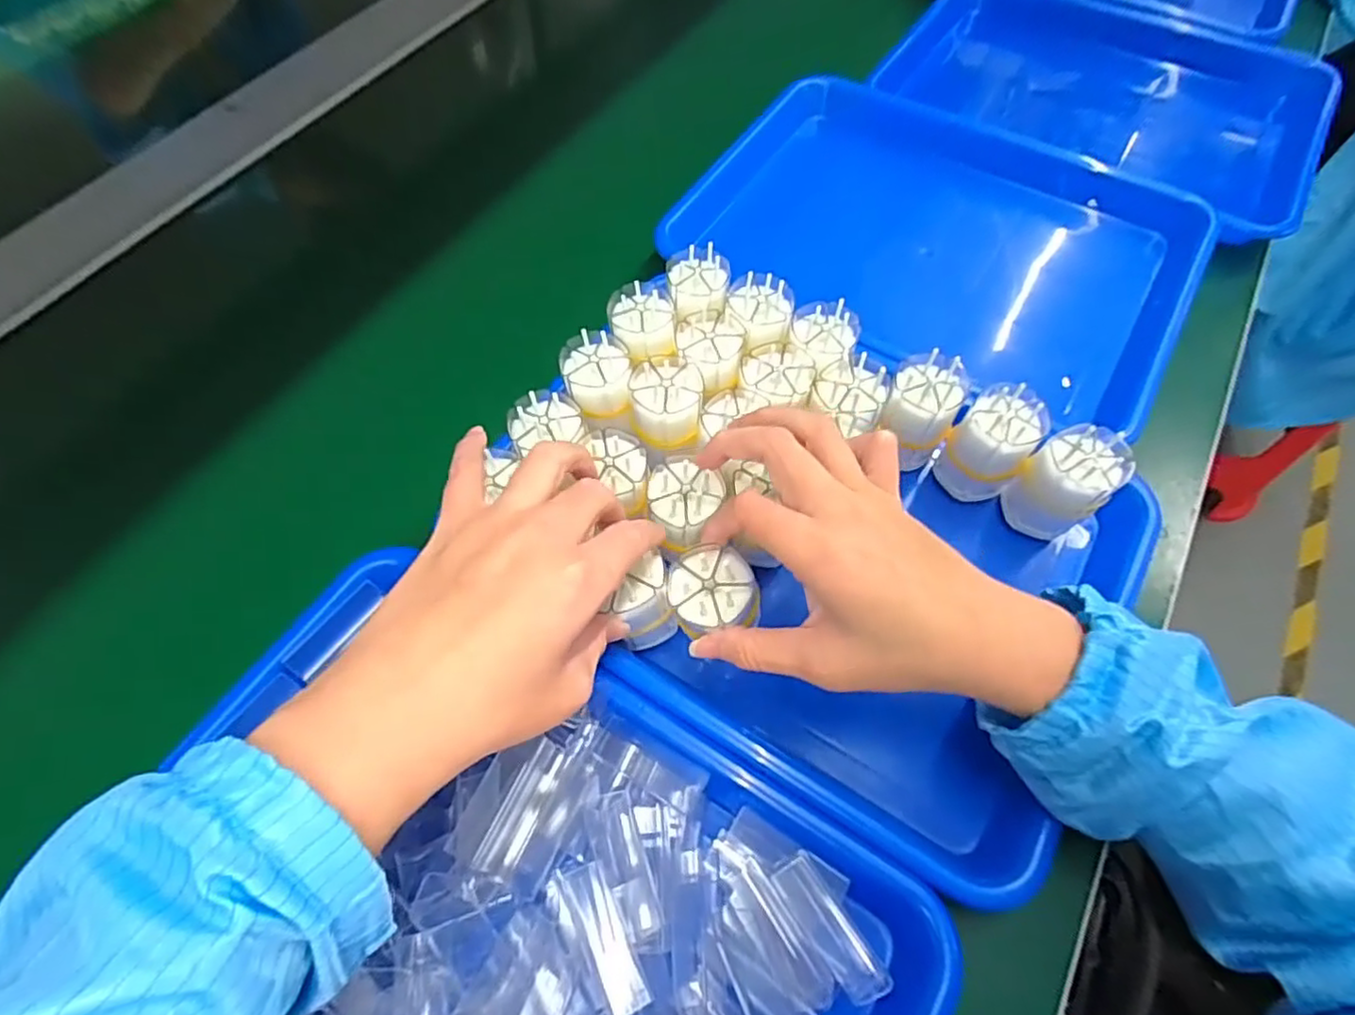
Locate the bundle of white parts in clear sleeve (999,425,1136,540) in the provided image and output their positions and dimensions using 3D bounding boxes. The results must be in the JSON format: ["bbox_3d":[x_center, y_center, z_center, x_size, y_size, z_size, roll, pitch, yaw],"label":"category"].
[{"bbox_3d":[0.204,-0.012,0.348,0.034,0.070,0.042,-30,66,-15],"label":"bundle of white parts in clear sleeve"}]

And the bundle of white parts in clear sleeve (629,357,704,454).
[{"bbox_3d":[-0.006,-0.055,0.356,0.038,0.037,0.042,3,62,2],"label":"bundle of white parts in clear sleeve"}]

